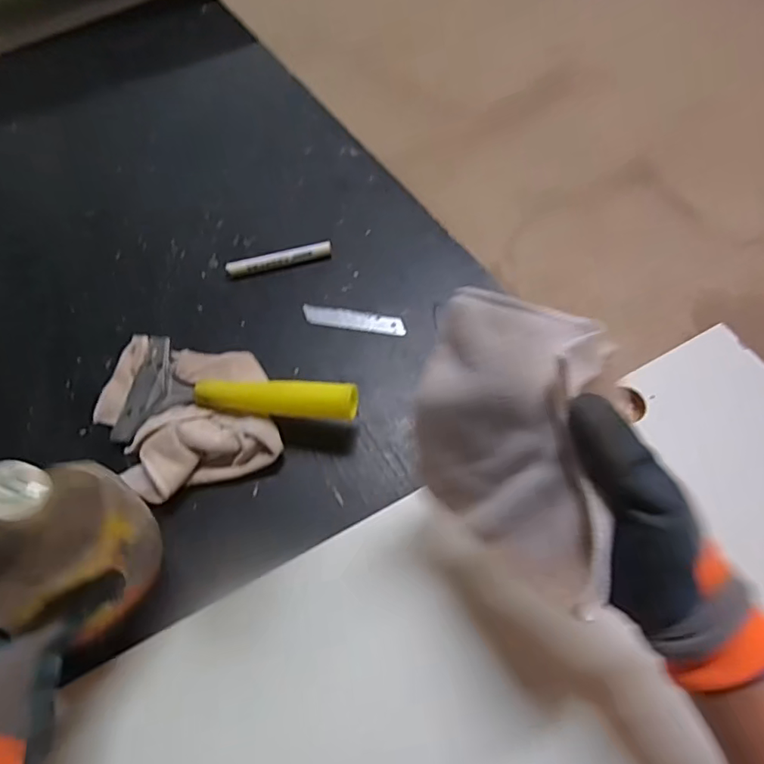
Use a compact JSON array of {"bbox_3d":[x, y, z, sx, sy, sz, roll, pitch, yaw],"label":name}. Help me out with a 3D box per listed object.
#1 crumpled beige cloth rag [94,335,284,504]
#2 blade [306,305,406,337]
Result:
[{"bbox_3d":[-0.177,0.018,0.479,0.144,0.032,0.159,-20,61,-8],"label":"crumpled beige cloth rag"},{"bbox_3d":[-0.028,-0.061,0.534,0.102,0.004,0.022,8,62,7],"label":"blade"}]

